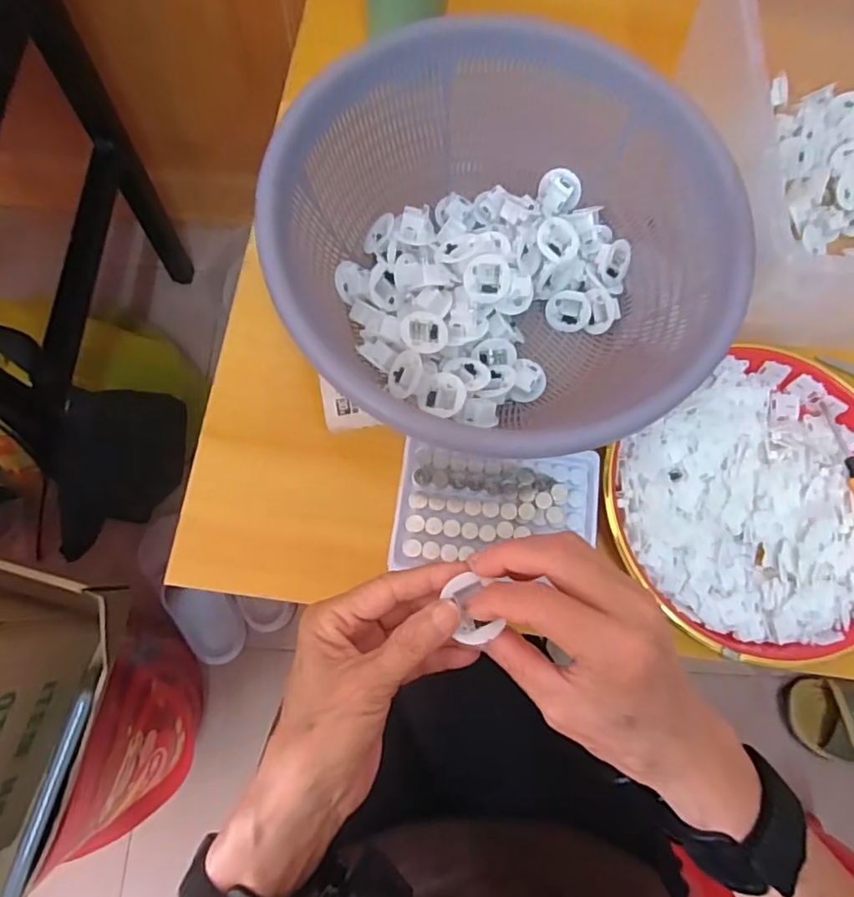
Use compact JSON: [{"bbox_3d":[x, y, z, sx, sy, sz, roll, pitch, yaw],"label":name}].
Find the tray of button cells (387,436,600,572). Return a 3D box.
[{"bbox_3d":[0.046,0.038,0.380,0.131,0.008,0.078,5,74,-5],"label":"tray of button cells"}]

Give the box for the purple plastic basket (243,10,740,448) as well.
[{"bbox_3d":[0.048,-0.122,0.389,0.275,0.109,0.270,1,76,-3],"label":"purple plastic basket"}]

